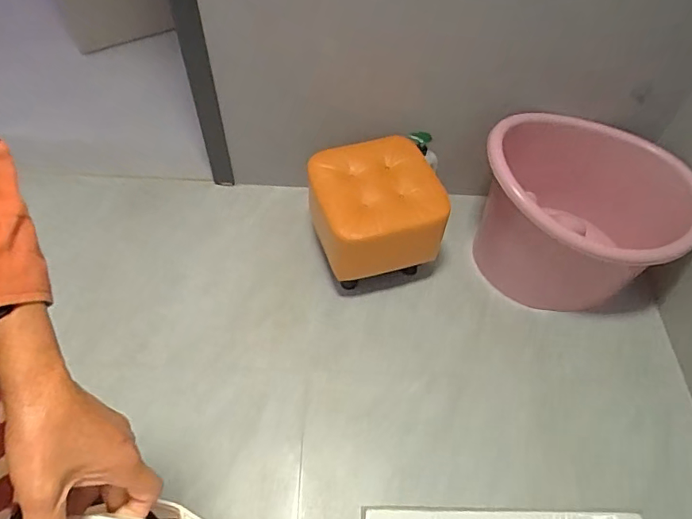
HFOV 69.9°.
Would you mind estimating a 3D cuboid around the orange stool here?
[{"bbox_3d":[0.074,-0.131,1.275,0.288,0.244,0.282,-14,55,-10],"label":"orange stool"}]

